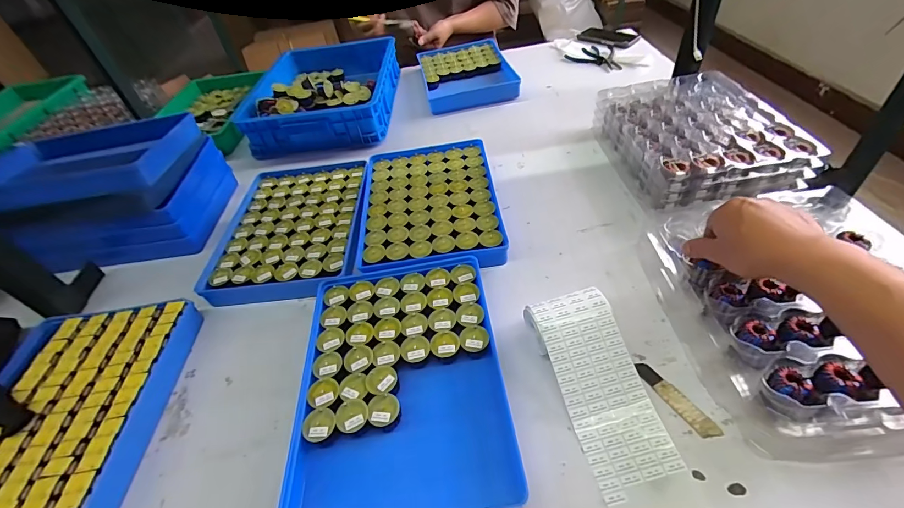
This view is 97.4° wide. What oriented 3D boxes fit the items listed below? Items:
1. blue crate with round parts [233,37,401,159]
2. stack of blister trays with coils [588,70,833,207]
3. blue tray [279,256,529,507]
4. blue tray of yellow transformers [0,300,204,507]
[{"bbox_3d":[-0.325,-0.412,1.016,0.342,0.106,0.409,-5,45,5],"label":"blue crate with round parts"},{"bbox_3d":[0.420,-0.204,0.705,0.248,0.085,0.307,-8,45,2],"label":"stack of blister trays with coils"},{"bbox_3d":[-0.060,0.136,0.464,0.227,0.030,0.314,-11,45,0],"label":"blue tray"},{"bbox_3d":[-0.473,0.198,0.473,0.233,0.037,0.310,-7,45,3],"label":"blue tray of yellow transformers"}]

